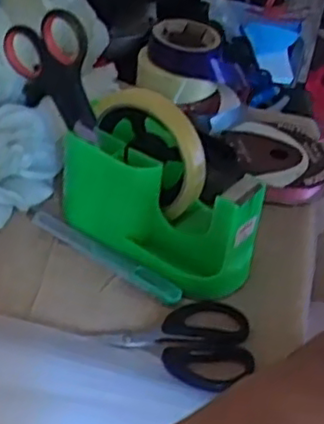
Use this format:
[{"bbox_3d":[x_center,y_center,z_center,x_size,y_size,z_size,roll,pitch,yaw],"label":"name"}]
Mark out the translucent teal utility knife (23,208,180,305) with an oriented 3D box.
[{"bbox_3d":[-0.045,0.027,0.480,0.135,0.009,0.013,29,43,25],"label":"translucent teal utility knife"}]

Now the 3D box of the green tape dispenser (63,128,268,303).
[{"bbox_3d":[-0.006,-0.003,0.473,0.144,0.076,0.053,24,41,20],"label":"green tape dispenser"}]

